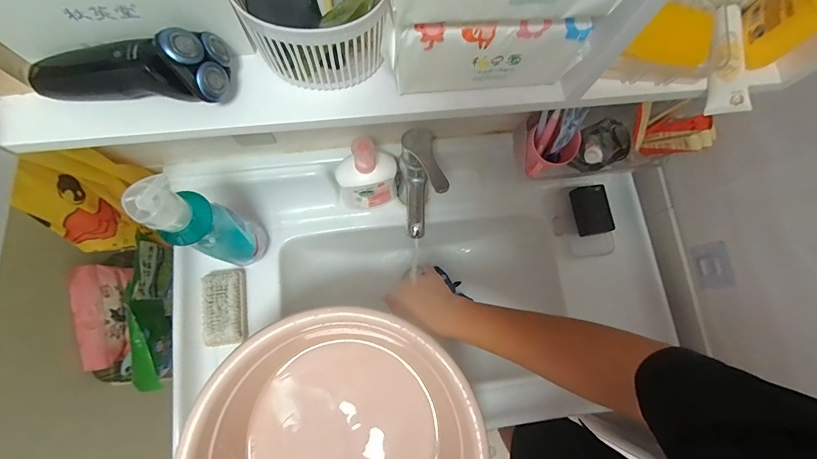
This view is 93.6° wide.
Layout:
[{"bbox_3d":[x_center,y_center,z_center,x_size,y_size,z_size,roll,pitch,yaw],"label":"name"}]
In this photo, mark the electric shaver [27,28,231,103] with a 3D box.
[{"bbox_3d":[-0.226,-0.137,0.305,0.152,0.052,0.051,4,74,-1],"label":"electric shaver"}]

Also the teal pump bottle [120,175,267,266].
[{"bbox_3d":[-0.261,-0.003,0.510,0.056,0.251,0.074,25,74,5],"label":"teal pump bottle"}]

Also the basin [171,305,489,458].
[{"bbox_3d":[-0.080,0.289,0.508,0.339,0.173,0.337,1,74,-2],"label":"basin"}]

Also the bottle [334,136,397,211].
[{"bbox_3d":[-0.065,-0.082,0.614,0.093,0.191,0.044,-15,75,-6],"label":"bottle"}]

